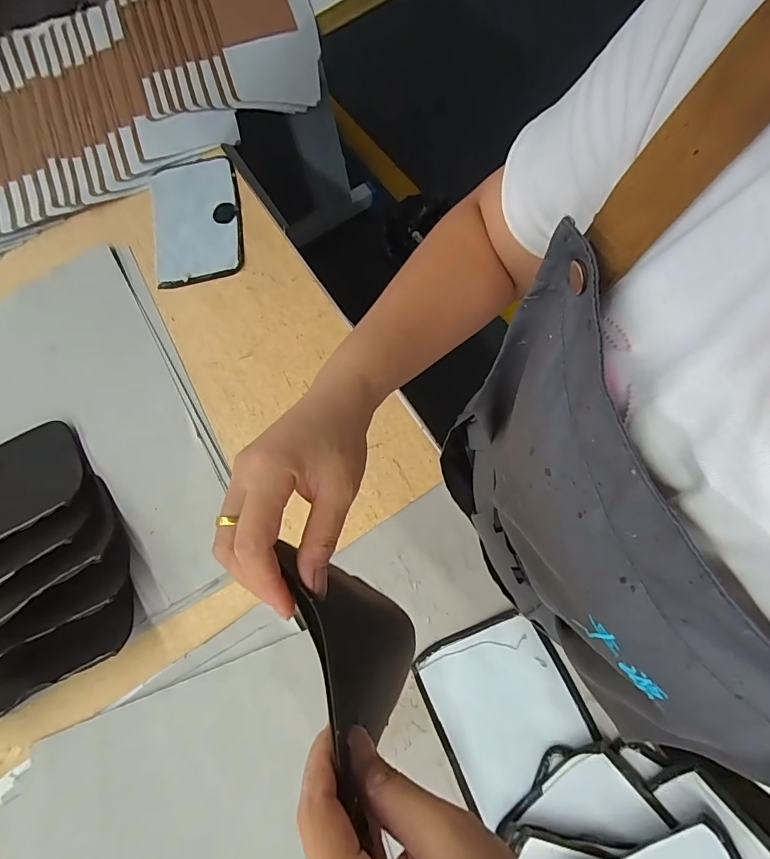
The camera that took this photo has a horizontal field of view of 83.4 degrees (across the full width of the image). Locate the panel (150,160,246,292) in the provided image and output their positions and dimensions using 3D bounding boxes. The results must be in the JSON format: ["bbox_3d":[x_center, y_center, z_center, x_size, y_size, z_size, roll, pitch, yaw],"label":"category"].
[{"bbox_3d":[-0.294,-0.329,0.672,0.134,0.013,0.216,-12,73,2],"label":"panel"}]

